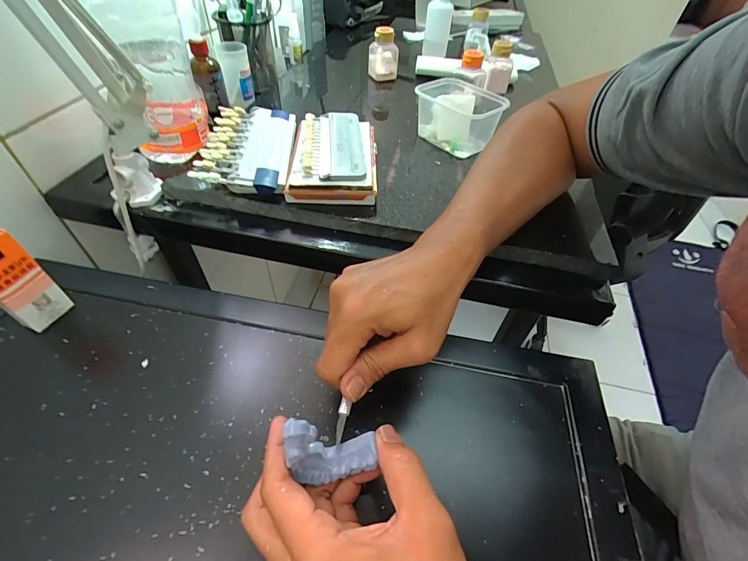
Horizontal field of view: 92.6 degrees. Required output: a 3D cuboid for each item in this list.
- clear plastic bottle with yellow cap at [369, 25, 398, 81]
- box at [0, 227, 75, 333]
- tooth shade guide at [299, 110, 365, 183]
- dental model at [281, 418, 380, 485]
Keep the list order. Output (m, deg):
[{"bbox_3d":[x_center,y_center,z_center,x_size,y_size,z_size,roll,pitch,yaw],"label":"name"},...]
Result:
[{"bbox_3d":[0.017,-0.383,0.613,0.045,0.081,0.042,-6,48,-10],"label":"clear plastic bottle with yellow cap"},{"bbox_3d":[-0.314,0.002,0.313,0.026,0.101,0.042,24,51,16],"label":"box"},{"bbox_3d":[-0.048,-0.155,0.418,0.069,0.022,0.146,-1,47,-6],"label":"tooth shade guide"},{"bbox_3d":[-0.026,0.108,0.226,0.054,0.045,0.024,2,47,-3],"label":"dental model"}]

